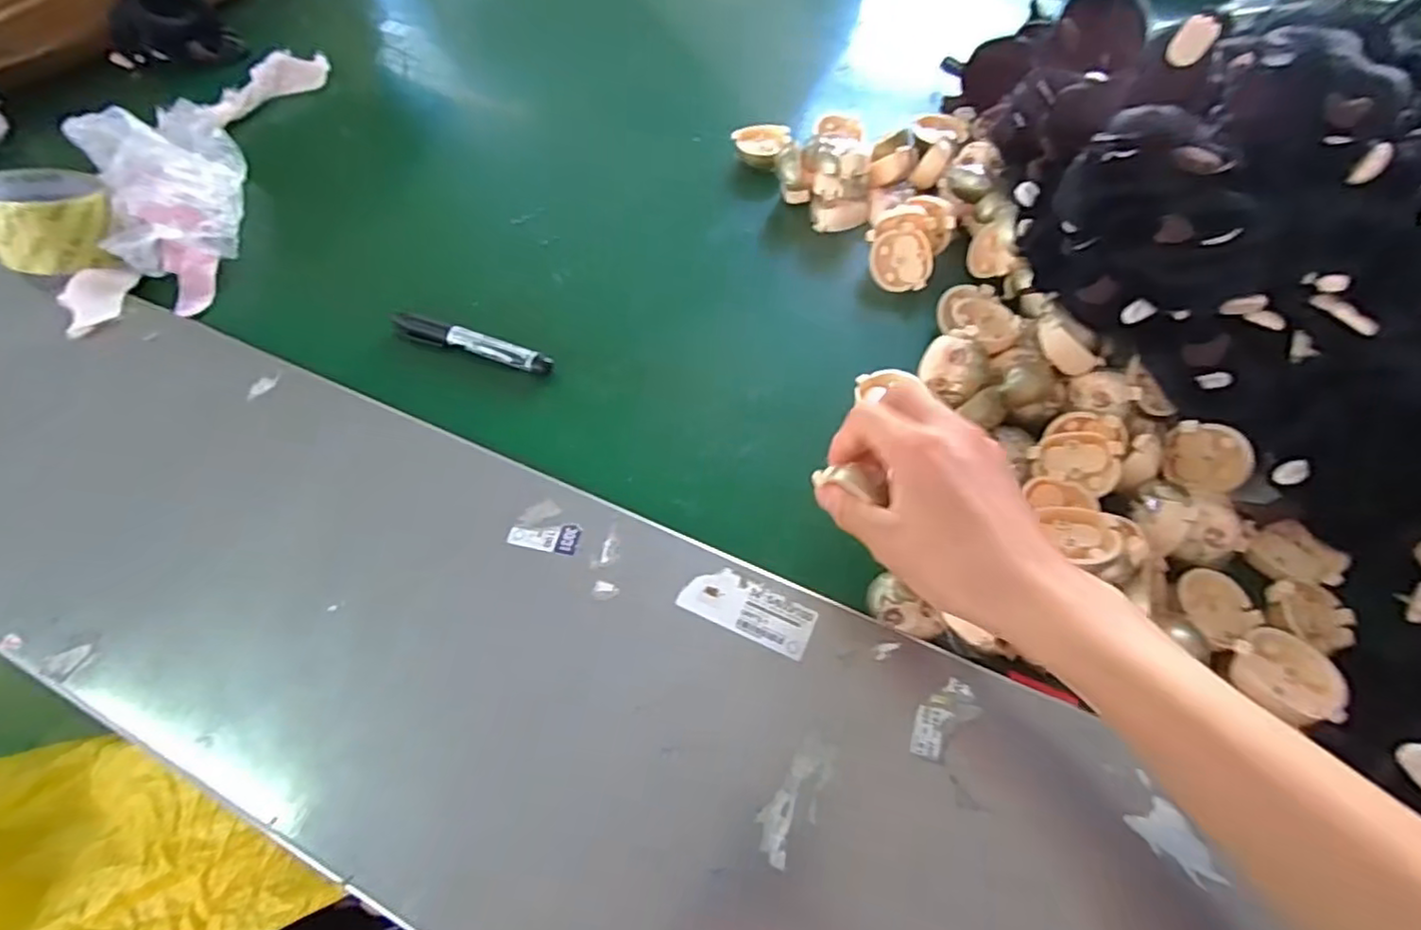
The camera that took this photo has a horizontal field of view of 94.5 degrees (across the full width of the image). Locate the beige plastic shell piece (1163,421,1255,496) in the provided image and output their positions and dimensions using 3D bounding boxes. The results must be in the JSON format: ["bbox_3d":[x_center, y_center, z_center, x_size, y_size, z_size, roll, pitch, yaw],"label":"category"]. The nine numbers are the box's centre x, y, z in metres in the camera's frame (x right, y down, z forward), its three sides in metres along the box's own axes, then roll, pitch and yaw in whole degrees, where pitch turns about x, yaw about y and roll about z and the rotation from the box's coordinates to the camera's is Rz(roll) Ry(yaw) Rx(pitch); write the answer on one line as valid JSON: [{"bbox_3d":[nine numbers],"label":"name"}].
[{"bbox_3d":[0.327,-0.007,0.435,0.047,0.046,0.020,29,36,21],"label":"beige plastic shell piece"}]

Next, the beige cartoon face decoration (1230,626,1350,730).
[{"bbox_3d":[0.312,0.113,0.354,0.048,0.012,0.050,-1,62,2],"label":"beige cartoon face decoration"}]

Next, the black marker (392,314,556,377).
[{"bbox_3d":[-0.190,-0.097,0.519,0.144,0.016,0.019,19,64,13],"label":"black marker"}]

